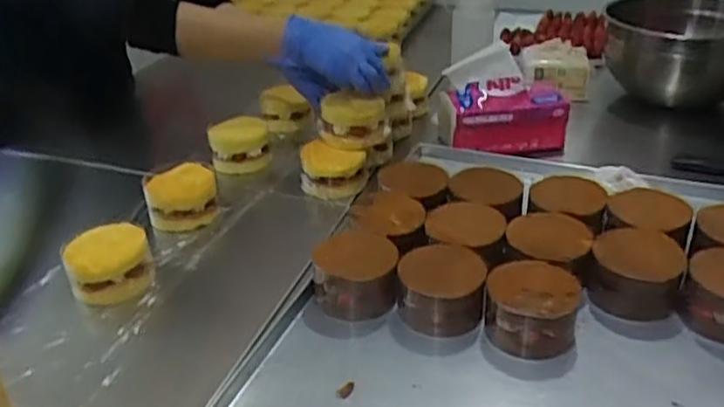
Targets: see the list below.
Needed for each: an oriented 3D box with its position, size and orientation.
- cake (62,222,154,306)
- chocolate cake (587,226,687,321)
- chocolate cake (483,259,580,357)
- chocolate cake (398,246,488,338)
[{"bbox_3d":[-0.314,0.070,0.836,0.097,0.069,0.077,-17,34,-24],"label":"cake"},{"bbox_3d":[0.314,0.082,0.771,0.100,0.064,0.098,14,34,25],"label":"chocolate cake"},{"bbox_3d":[0.184,0.112,0.729,0.096,0.063,0.096,10,33,20],"label":"chocolate cake"},{"bbox_3d":[0.090,0.098,0.758,0.095,0.071,0.092,5,31,12],"label":"chocolate cake"}]

